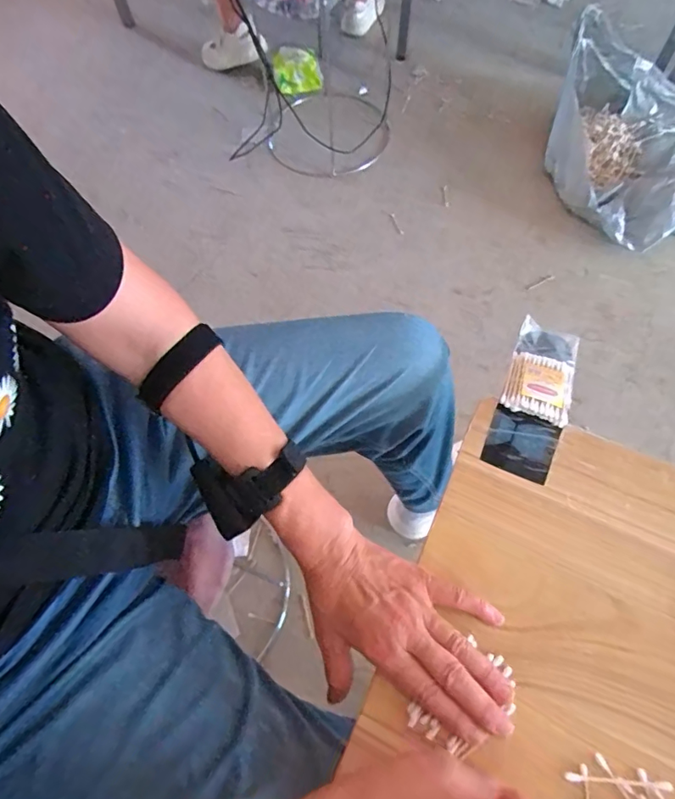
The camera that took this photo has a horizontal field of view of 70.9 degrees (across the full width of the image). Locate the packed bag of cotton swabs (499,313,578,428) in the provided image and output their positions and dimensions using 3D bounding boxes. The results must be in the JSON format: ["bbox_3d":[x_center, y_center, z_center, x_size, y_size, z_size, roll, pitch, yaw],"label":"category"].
[{"bbox_3d":[0.206,-0.031,0.476,0.061,0.012,0.120,20,54,11],"label":"packed bag of cotton swabs"}]

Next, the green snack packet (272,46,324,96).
[{"bbox_3d":[-0.118,-0.985,1.423,0.147,0.119,0.022,-14,34,-13],"label":"green snack packet"}]

